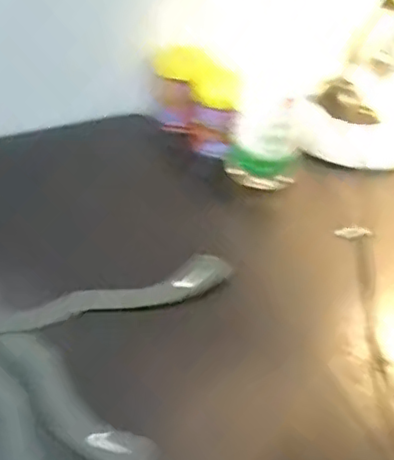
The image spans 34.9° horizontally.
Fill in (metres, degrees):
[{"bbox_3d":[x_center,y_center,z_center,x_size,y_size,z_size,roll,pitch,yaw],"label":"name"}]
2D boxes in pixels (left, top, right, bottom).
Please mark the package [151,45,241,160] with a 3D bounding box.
[{"bbox_3d":[0.000,-0.134,0.677,0.115,0.109,0.031,32,50,27],"label":"package"}]

